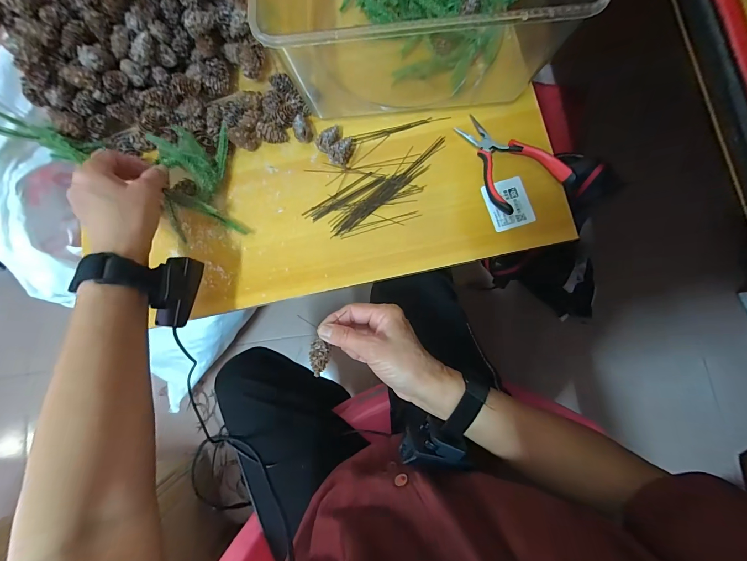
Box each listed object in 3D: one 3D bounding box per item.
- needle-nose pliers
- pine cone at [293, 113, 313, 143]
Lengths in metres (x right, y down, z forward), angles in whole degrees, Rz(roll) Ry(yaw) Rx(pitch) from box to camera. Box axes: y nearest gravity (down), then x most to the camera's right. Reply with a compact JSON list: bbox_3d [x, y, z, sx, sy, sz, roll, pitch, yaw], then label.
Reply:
[{"bbox_3d":[0.162,-0.150,0.382,0.086,0.022,0.126,-28,82,-1],"label":"needle-nose pliers"},{"bbox_3d":[-0.089,-0.190,0.401,0.022,0.023,0.034,-18,82,0],"label":"pine cone"}]

